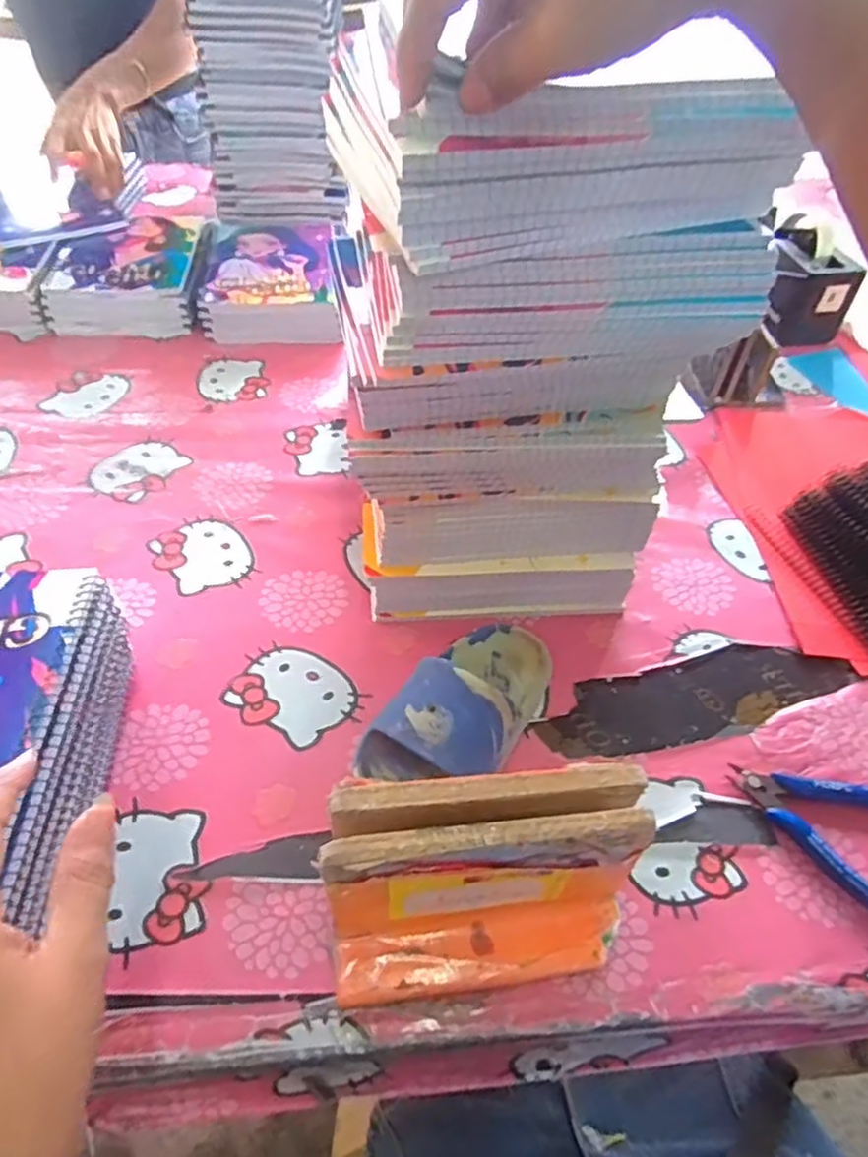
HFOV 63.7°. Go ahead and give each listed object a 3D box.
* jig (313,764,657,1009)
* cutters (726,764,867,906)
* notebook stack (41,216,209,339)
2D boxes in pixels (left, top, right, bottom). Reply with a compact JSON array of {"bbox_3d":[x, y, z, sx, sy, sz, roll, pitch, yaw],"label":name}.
[{"bbox_3d":[0.026,0.157,0.361,0.156,0.111,0.072,-4,50,-7],"label":"jig"},{"bbox_3d":[0.264,0.148,0.446,0.085,0.017,0.120,-27,56,-24],"label":"cutters"},{"bbox_3d":[-0.359,-0.367,0.837,0.166,0.050,0.209,-3,49,-7],"label":"notebook stack"}]

